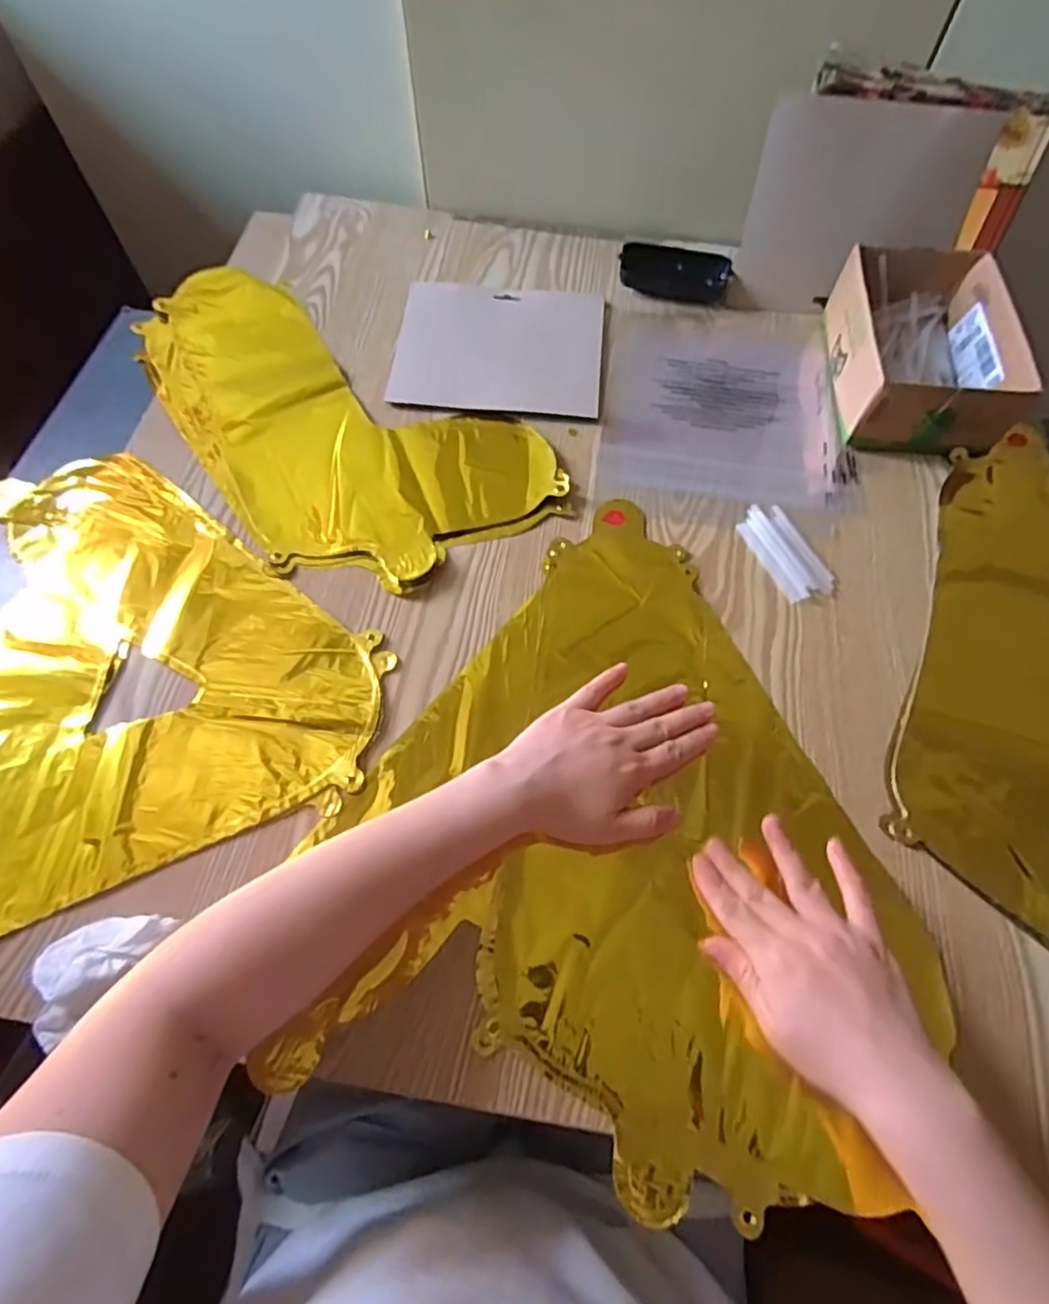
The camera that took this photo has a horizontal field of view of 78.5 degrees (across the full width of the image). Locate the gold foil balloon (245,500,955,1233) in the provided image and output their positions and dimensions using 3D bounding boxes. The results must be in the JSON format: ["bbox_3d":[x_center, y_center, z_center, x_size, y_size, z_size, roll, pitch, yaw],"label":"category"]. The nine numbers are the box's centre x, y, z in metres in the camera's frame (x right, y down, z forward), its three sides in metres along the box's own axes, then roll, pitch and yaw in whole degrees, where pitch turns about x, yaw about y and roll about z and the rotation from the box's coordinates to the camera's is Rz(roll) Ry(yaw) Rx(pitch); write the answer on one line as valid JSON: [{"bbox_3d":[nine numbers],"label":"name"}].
[{"bbox_3d":[0.080,0.095,0.427,0.357,0.015,0.409,15,63,6],"label":"gold foil balloon"}]

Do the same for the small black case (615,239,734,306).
[{"bbox_3d":[0.152,-0.385,0.649,0.106,0.032,0.034,11,62,4],"label":"small black case"}]

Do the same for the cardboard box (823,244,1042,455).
[{"bbox_3d":[0.347,-0.267,0.569,0.132,0.070,0.192,7,62,2],"label":"cardboard box"}]

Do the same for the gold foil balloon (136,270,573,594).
[{"bbox_3d":[-0.176,-0.220,0.572,0.232,0.011,0.410,-34,68,-18],"label":"gold foil balloon"}]

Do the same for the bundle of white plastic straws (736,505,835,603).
[{"bbox_3d":[0.206,-0.080,0.507,0.045,0.006,0.087,-20,65,-12],"label":"bundle of white plastic straws"}]

